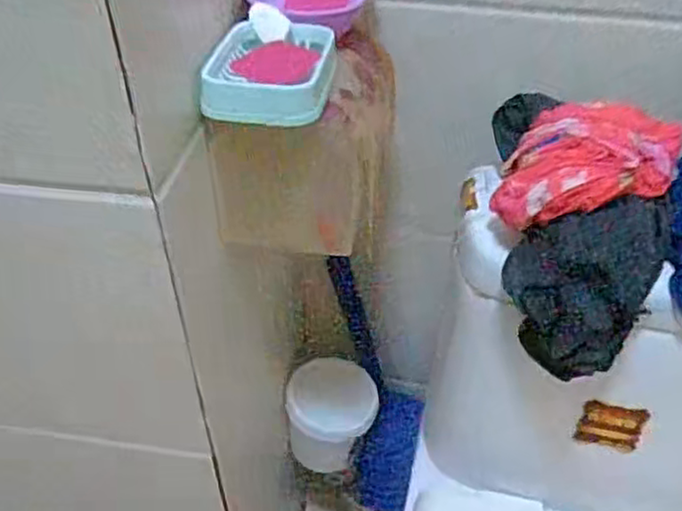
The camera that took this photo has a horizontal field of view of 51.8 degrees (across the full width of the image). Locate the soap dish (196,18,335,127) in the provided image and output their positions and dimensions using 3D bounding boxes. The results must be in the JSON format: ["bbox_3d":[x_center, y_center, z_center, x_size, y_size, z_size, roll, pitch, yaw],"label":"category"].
[{"bbox_3d":[-0.052,-0.143,0.546,0.087,0.032,0.114,6,41,9],"label":"soap dish"}]

